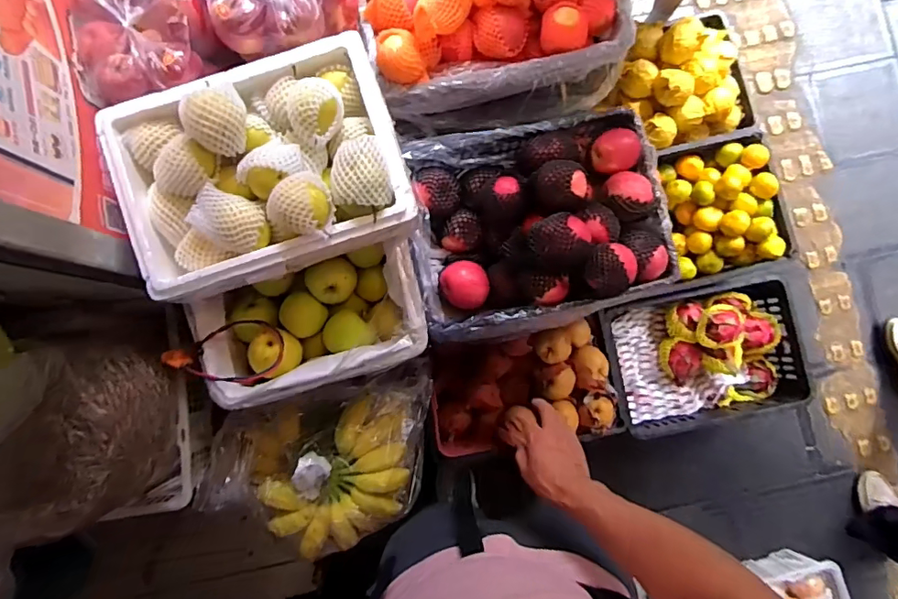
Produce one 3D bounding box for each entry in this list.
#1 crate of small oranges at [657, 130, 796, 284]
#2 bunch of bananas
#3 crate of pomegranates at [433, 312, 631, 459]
[{"bbox_3d":[0.699,-0.241,1.313,0.290,0.133,0.341,-11,85,1],"label":"crate of small oranges"},{"bbox_3d":[-0.210,0.313,0.904,0.285,0.118,0.252,-9,85,1],"label":"bunch of bananas"},{"bbox_3d":[0.179,0.221,1.253,0.453,0.141,0.285,-10,85,1],"label":"crate of pomegranates"}]

